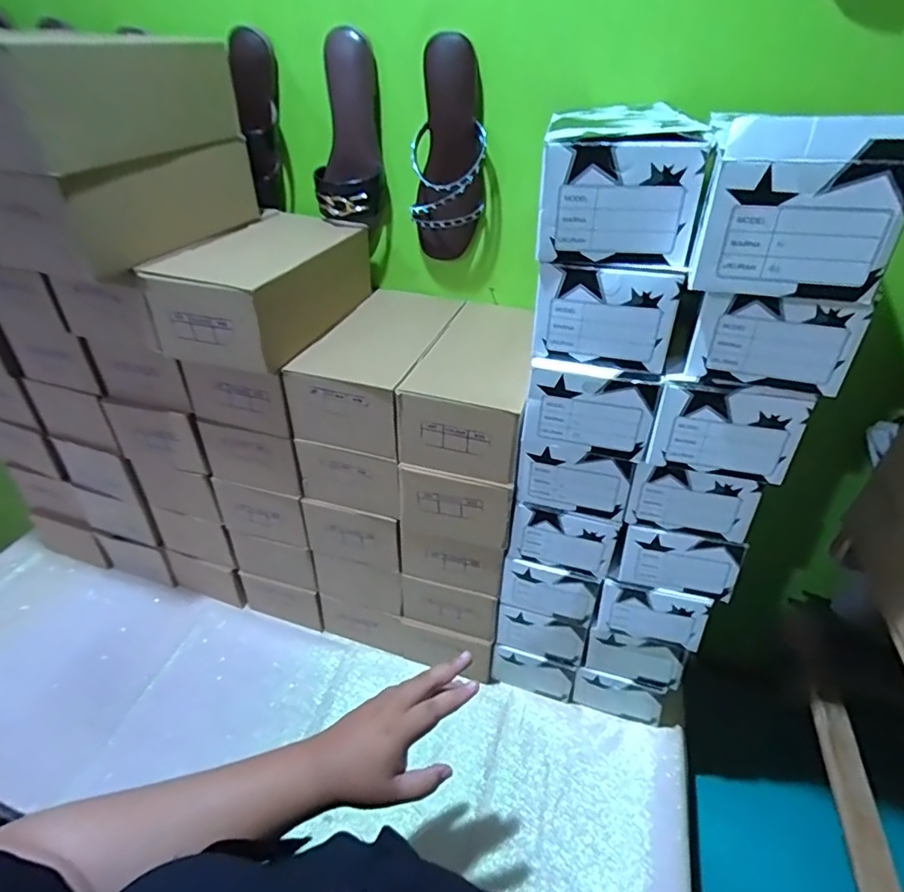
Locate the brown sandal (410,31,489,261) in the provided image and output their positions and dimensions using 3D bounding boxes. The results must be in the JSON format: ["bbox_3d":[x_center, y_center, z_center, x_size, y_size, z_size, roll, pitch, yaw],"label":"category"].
[{"bbox_3d":[-0.005,-0.350,0.671,0.092,0.232,0.056,5,35,2],"label":"brown sandal"}]

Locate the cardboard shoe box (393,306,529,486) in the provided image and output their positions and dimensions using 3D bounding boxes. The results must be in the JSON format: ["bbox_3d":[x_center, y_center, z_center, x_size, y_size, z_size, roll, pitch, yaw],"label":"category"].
[{"bbox_3d":[0.033,-0.080,0.696,0.140,0.100,0.260,10,36,9],"label":"cardboard shoe box"}]

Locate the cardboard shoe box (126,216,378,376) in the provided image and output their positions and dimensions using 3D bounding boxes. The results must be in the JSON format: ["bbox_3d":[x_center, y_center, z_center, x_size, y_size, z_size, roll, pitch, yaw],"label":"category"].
[{"bbox_3d":[-0.224,-0.200,0.683,0.170,0.102,0.269,11,36,10],"label":"cardboard shoe box"}]

